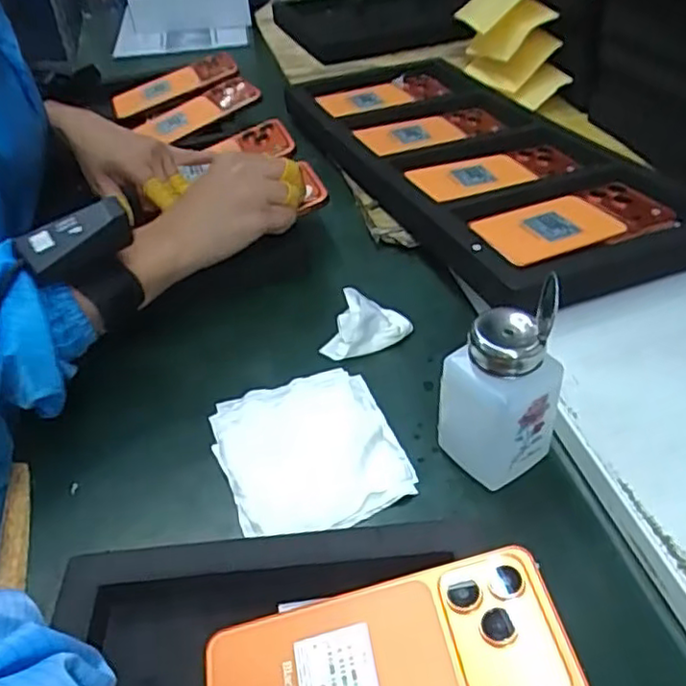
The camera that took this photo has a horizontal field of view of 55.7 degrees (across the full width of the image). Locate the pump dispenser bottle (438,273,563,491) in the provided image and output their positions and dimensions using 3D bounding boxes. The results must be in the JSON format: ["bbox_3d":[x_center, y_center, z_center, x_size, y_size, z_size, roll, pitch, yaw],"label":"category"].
[{"bbox_3d":[0.089,0.029,0.376,0.049,0.111,0.056,-26,47,-25],"label":"pump dispenser bottle"}]

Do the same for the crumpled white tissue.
[{"bbox_3d":[0.015,-0.016,0.486,0.066,0.038,0.034,-20,45,-19],"label":"crumpled white tissue"}]

